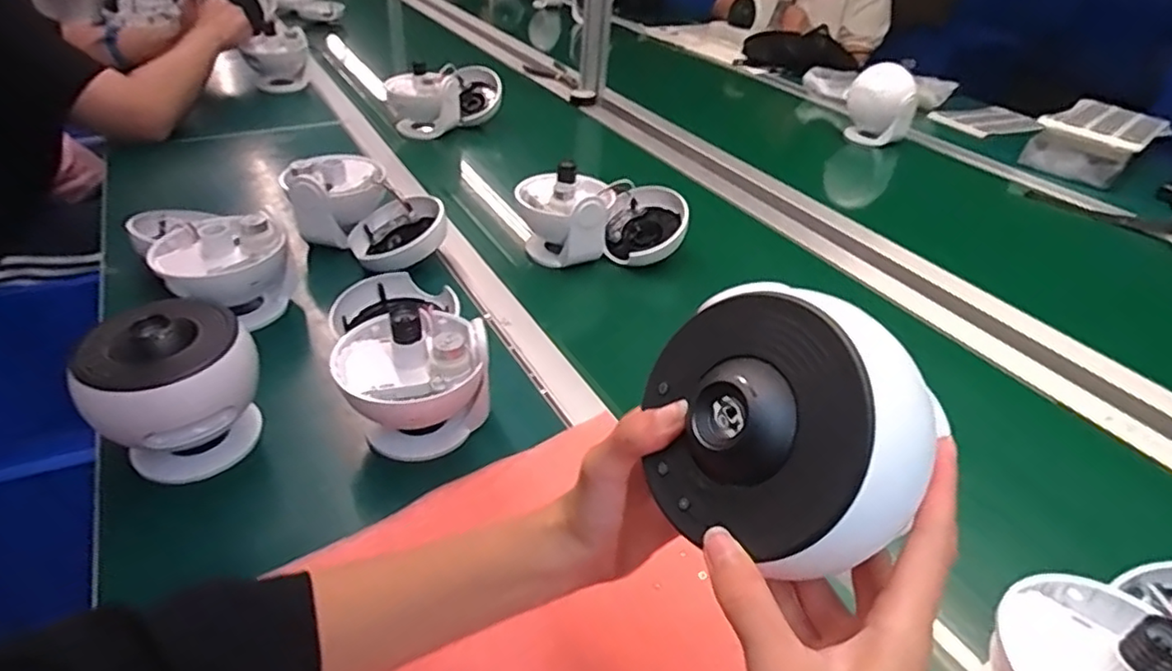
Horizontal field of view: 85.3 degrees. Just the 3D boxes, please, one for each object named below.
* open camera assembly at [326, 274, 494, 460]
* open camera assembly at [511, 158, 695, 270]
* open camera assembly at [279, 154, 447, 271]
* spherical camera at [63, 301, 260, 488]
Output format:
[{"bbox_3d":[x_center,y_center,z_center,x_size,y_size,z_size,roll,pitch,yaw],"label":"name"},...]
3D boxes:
[{"bbox_3d":[-0.142,0.028,0.525,0.117,0.098,0.115,-8,39,-14],"label":"open camera assembly"},{"bbox_3d":[0.021,-0.153,0.785,0.202,0.107,0.108,-2,36,-9],"label":"open camera assembly"},{"bbox_3d":[-0.254,-0.144,0.755,0.173,0.094,0.118,23,40,24],"label":"open camera assembly"},{"bbox_3d":[-0.307,0.047,0.481,0.086,0.119,0.105,30,45,31],"label":"spherical camera"}]

